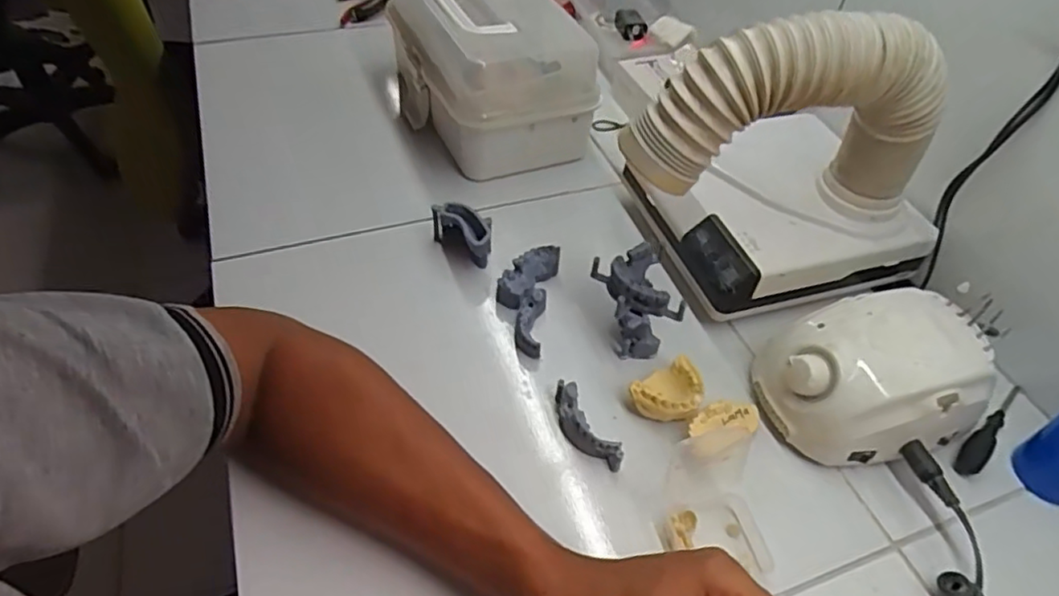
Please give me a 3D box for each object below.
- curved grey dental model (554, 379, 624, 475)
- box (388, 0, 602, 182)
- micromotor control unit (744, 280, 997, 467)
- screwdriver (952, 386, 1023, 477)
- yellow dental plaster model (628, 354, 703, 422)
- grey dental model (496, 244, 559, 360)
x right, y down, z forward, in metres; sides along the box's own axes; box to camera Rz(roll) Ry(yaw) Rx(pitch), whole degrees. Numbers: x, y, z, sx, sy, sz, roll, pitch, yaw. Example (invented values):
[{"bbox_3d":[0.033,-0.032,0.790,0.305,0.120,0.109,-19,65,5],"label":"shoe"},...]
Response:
[{"bbox_3d":[0.040,0.097,0.464,0.024,0.027,0.073,-24,56,-25],"label":"curved grey dental model"},{"bbox_3d":[-0.056,-0.262,0.693,0.153,0.133,0.257,-19,54,-21],"label":"box"},{"bbox_3d":[0.251,0.056,0.464,0.140,0.071,0.101,-8,50,-12],"label":"micromotor control unit"},{"bbox_3d":[0.362,0.101,0.491,0.116,0.019,0.021,-28,57,-27],"label":"screwdriver"},{"bbox_3d":[0.108,0.071,0.481,0.056,0.025,0.045,-35,61,-31],"label":"yellow dental plaster model"},{"bbox_3d":[-0.005,0.001,0.543,0.045,0.029,0.109,11,49,3],"label":"grey dental model"}]

